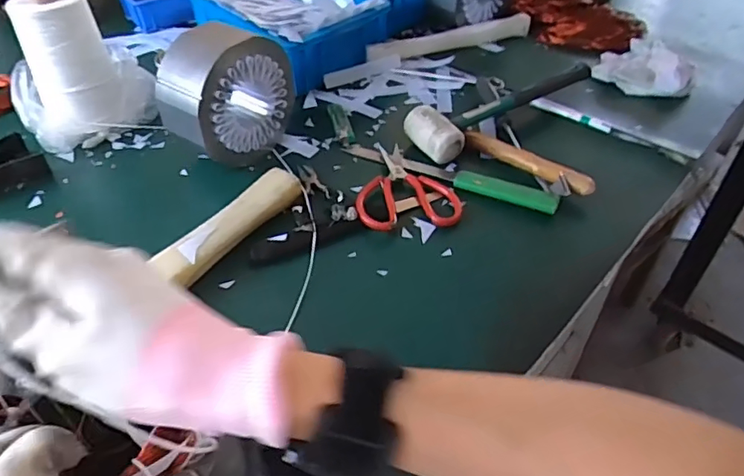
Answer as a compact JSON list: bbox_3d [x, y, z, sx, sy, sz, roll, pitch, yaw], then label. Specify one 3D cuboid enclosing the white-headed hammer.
[{"bbox_3d":[0.173,-0.162,0.703,0.261,0.057,0.075,-19,47,-19],"label":"white-headed hammer"}]

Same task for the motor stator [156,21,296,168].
[{"bbox_3d":[-0.172,-0.168,0.640,0.078,0.147,0.151,26,49,25],"label":"motor stator"}]

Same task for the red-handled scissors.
[{"bbox_3d":[0.031,-0.061,0.631,0.113,0.018,0.148,-10,44,-11],"label":"red-handled scissors"}]

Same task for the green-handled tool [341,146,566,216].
[{"bbox_3d":[0.088,-0.078,0.648,0.263,0.020,0.032,20,47,20],"label":"green-handled tool"}]

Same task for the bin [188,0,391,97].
[{"bbox_3d":[-0.132,-0.337,0.846,0.217,0.108,0.272,-29,51,-27],"label":"bin"}]

